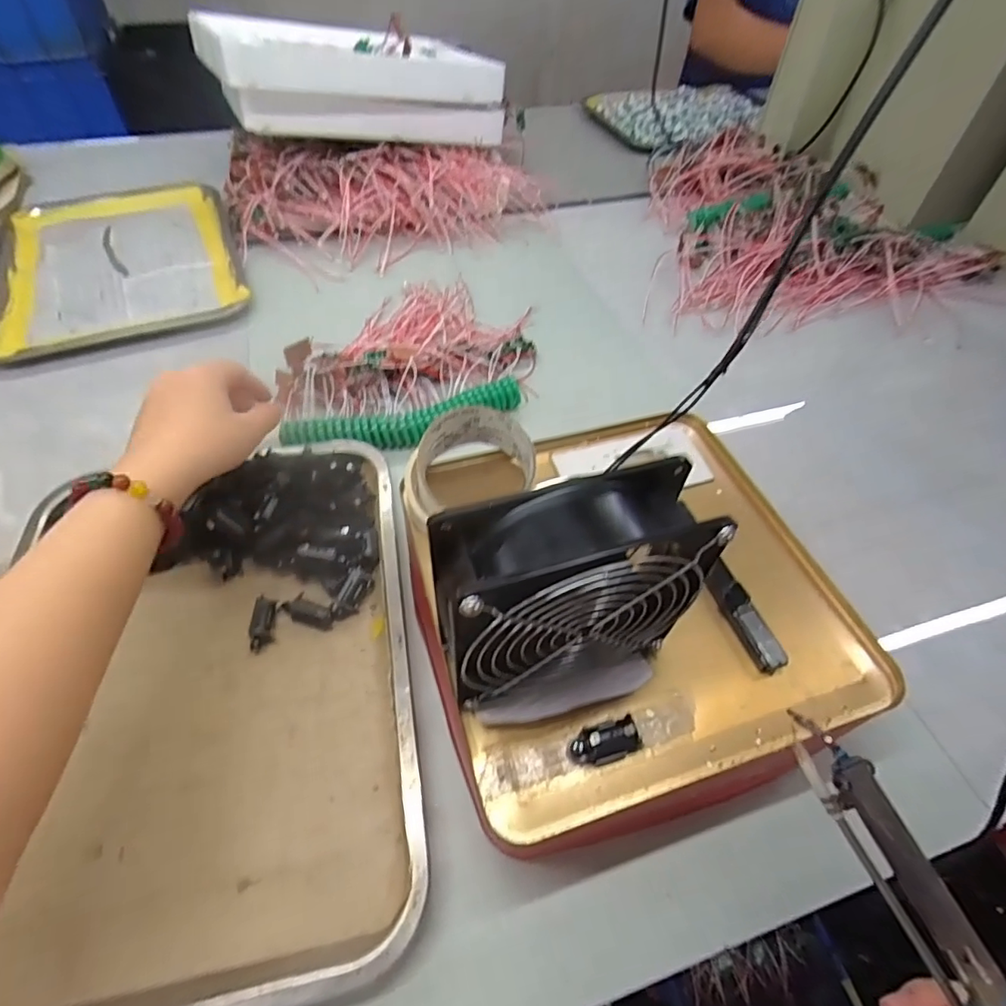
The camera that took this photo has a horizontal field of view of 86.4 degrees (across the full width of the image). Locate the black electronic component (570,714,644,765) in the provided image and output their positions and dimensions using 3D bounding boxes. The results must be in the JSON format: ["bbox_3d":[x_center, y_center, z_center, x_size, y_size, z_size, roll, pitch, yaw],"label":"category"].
[{"bbox_3d":[0.050,0.117,0.264,0.032,0.014,0.016,-12,54,-11],"label":"black electronic component"}]

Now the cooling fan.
[{"bbox_3d":[0.025,0.045,0.255,0.125,0.115,0.048,-14,54,-12],"label":"cooling fan"}]

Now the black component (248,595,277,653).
[{"bbox_3d":[-0.161,0.081,0.358,0.012,0.013,0.035,-1,65,-1],"label":"black component"}]

